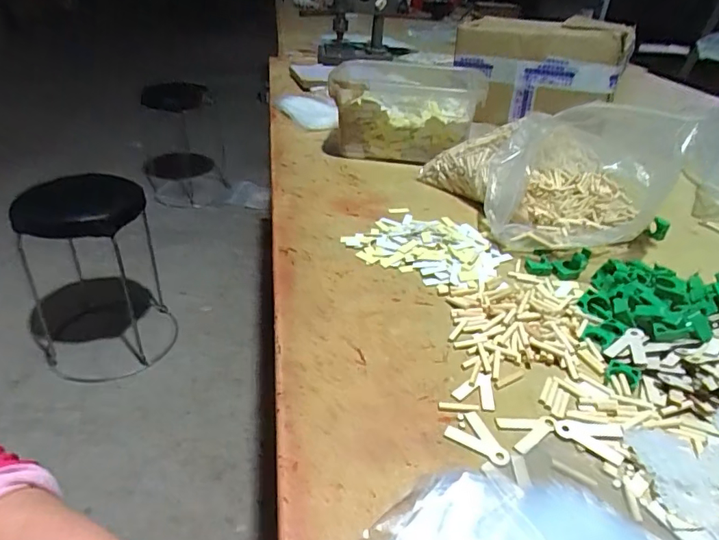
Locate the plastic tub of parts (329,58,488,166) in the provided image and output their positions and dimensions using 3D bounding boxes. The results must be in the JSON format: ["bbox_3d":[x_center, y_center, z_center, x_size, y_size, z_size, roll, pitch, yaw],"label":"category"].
[{"bbox_3d":[0.071,-0.245,0.788,0.233,0.138,0.089,9,34,8],"label":"plastic tub of parts"}]

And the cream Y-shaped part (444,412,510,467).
[{"bbox_3d":[0.086,0.117,0.349,0.044,0.004,0.030,28,40,32],"label":"cream Y-shaped part"}]

